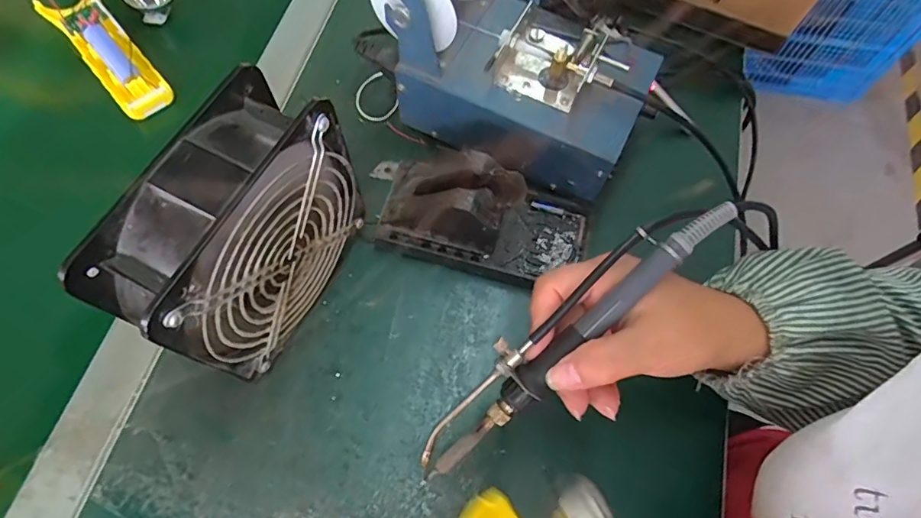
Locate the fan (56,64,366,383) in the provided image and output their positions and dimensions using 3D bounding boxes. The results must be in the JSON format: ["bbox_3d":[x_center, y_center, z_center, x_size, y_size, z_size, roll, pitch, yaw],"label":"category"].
[{"bbox_3d":[-0.125,-0.009,0.312,0.056,0.151,0.144,25,68,9],"label":"fan"}]

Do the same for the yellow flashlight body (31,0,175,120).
[{"bbox_3d":[-0.313,-0.189,0.448,0.047,0.026,0.156,-40,73,-17],"label":"yellow flashlight body"}]

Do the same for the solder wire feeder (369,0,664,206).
[{"bbox_3d":[0.043,-0.149,0.382,0.200,0.126,0.123,24,68,9],"label":"solder wire feeder"}]

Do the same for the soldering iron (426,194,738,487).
[{"bbox_3d":[0.050,0.038,0.256,0.201,0.016,0.029,-45,73,8],"label":"soldering iron"}]

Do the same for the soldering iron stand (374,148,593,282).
[{"bbox_3d":[0.010,-0.040,0.373,0.176,0.071,0.081,15,67,5],"label":"soldering iron stand"}]

